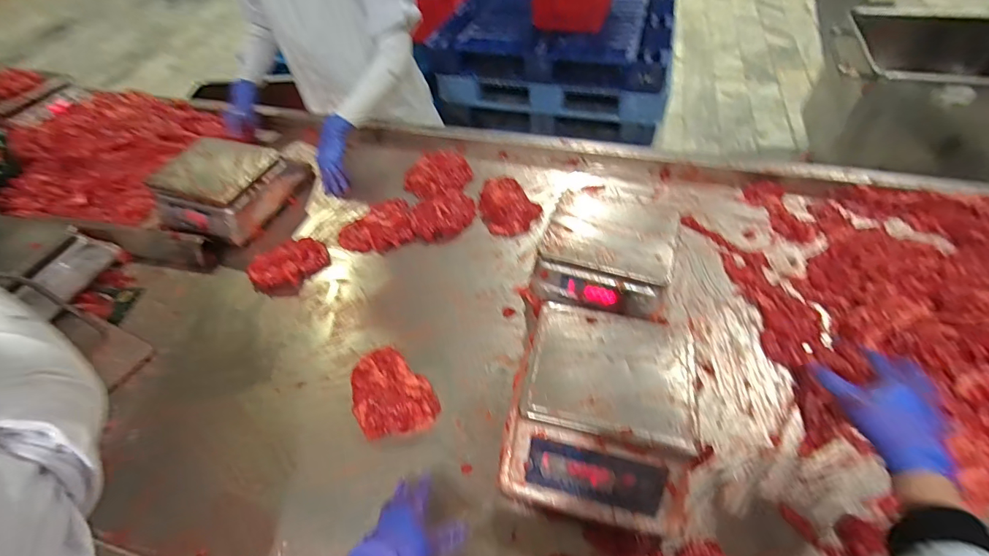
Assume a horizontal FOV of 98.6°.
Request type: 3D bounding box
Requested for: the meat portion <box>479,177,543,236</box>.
[{"bbox_3d":[0.033,-0.165,0.946,0.138,0.050,0.161,1,51,5],"label":"meat portion"}]

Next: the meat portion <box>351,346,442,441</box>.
[{"bbox_3d":[-0.161,0.174,0.668,0.127,0.045,0.144,-13,49,-10],"label":"meat portion"}]

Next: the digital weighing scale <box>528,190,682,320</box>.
[{"bbox_3d":[0.209,-0.050,0.784,0.225,0.107,0.235,15,53,15],"label":"digital weighing scale"}]

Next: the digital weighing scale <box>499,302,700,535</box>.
[{"bbox_3d":[0.140,0.174,0.562,0.215,0.116,0.242,10,52,12],"label":"digital weighing scale"}]

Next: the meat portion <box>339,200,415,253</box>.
[{"bbox_3d":[-0.255,-0.110,0.917,0.162,0.043,0.120,-22,53,-13],"label":"meat portion"}]

